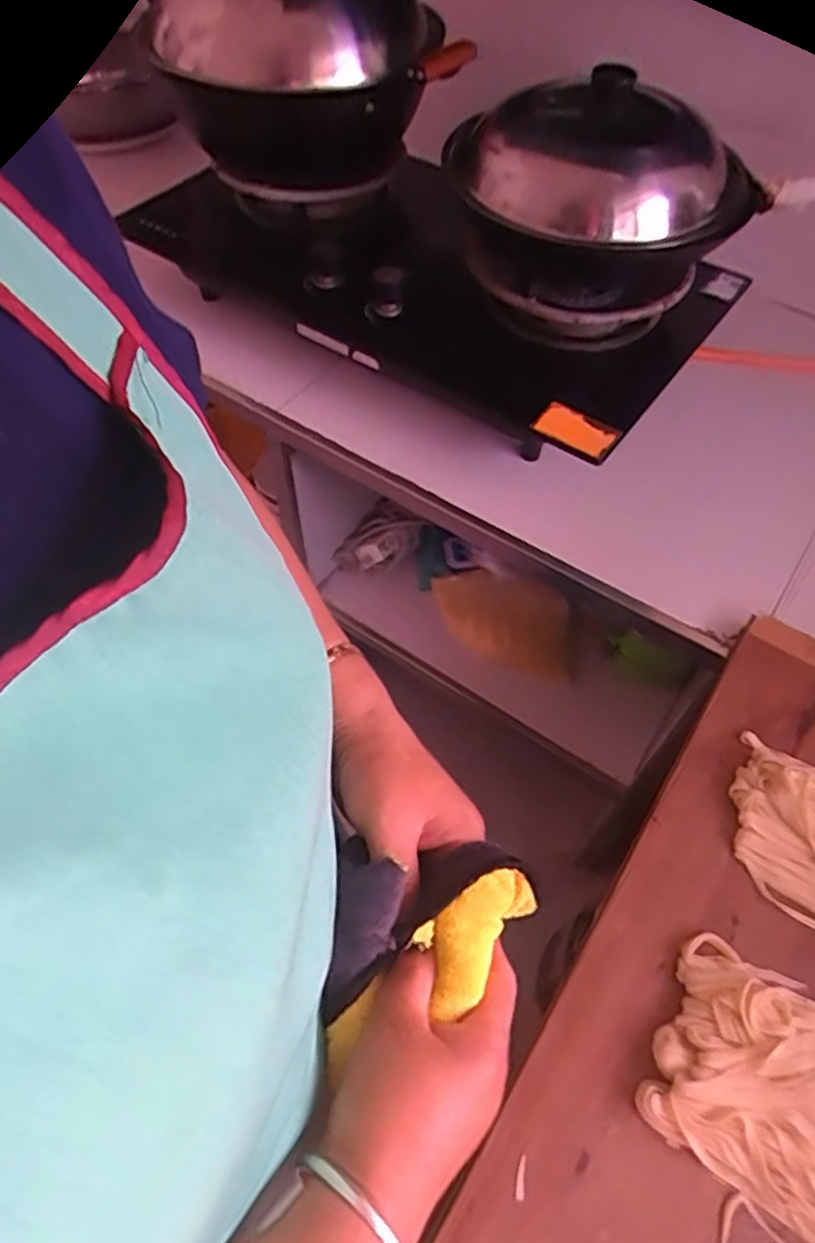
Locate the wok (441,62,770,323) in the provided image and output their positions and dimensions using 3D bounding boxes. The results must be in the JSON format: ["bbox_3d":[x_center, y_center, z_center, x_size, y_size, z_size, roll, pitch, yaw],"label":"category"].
[{"bbox_3d":[0.188,-0.445,0.776,0.312,0.184,0.244,35,61,20],"label":"wok"}]

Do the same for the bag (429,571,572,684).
[{"bbox_3d":[0.144,-0.004,1.107,0.245,0.040,0.132,21,90,30],"label":"bag"}]

